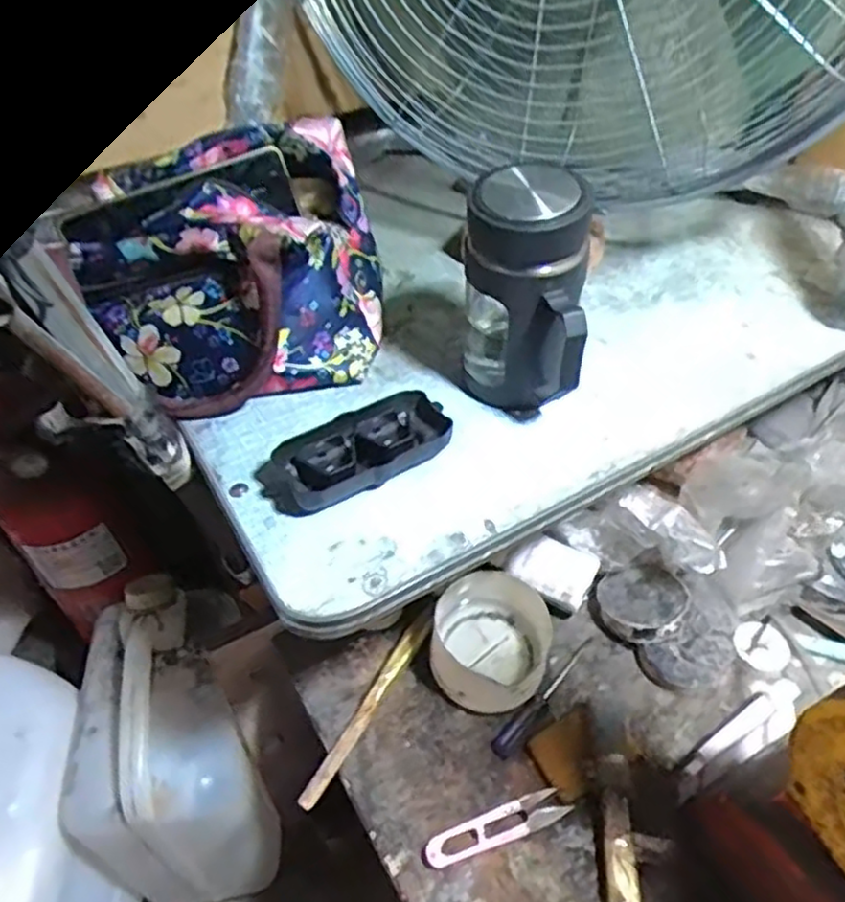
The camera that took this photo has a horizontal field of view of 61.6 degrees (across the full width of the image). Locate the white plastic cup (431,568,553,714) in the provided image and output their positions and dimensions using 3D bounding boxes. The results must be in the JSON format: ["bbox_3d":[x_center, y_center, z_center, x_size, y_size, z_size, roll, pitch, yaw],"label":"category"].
[{"bbox_3d":[0.053,0.148,0.552,0.087,0.058,0.095,-1,46,1],"label":"white plastic cup"}]

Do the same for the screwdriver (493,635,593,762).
[{"bbox_3d":[0.097,0.187,0.543,0.015,0.011,0.119,35,57,30],"label":"screwdriver"}]

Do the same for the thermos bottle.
[{"bbox_3d":[0.065,-0.091,0.460,0.075,0.156,0.081,3,46,5],"label":"thermos bottle"}]

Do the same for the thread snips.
[{"bbox_3d":[0.050,0.256,0.482,0.101,0.011,0.022,-16,48,-13],"label":"thread snips"}]

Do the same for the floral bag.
[{"bbox_3d":[-0.137,-0.140,0.528,0.194,0.127,0.190,-8,46,-6],"label":"floral bag"}]

